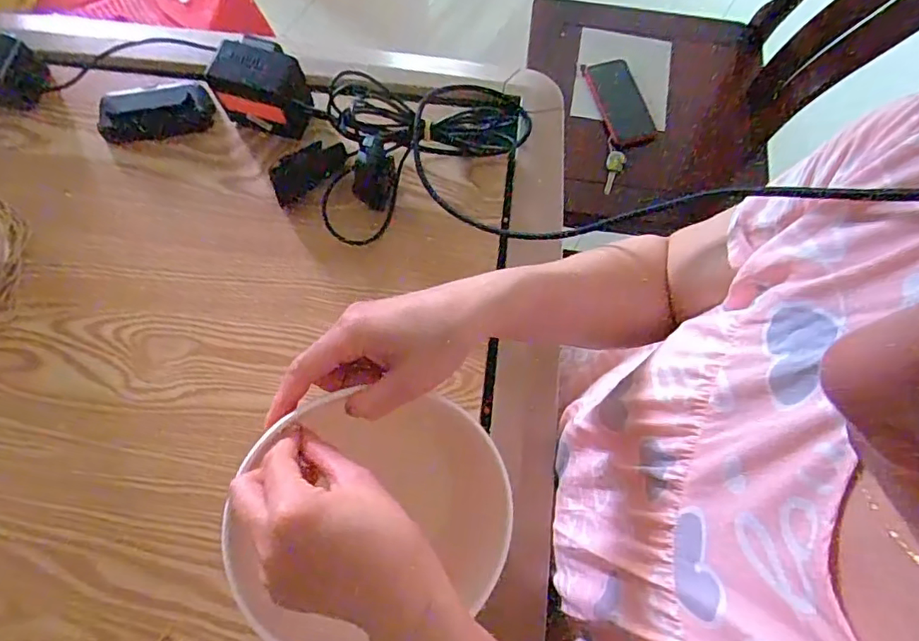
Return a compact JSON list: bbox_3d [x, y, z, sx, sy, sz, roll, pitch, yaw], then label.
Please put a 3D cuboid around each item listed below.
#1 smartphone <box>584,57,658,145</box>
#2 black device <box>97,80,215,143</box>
[{"bbox_3d":[0.275,-0.378,0.967,0.082,0.013,0.166,-16,73,-5],"label":"smartphone"},{"bbox_3d":[-0.306,-0.210,0.563,0.114,0.023,0.044,-12,72,-4],"label":"black device"}]

